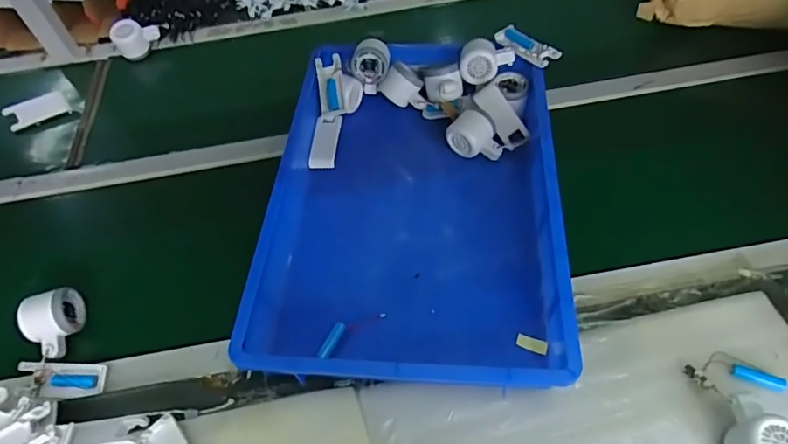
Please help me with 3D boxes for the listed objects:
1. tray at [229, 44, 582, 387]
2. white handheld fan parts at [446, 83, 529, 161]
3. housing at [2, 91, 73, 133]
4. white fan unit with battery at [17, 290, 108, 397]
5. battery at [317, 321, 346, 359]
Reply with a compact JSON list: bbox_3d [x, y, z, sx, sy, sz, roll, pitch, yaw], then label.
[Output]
[{"bbox_3d":[0.028,-0.046,0.696,0.358,0.071,0.531,1,55,7],"label":"tray"},{"bbox_3d":[0.146,-0.139,0.764,0.104,0.054,0.110,27,61,22],"label":"white handheld fan parts"},{"bbox_3d":[-0.634,-0.199,0.906,0.013,0.042,0.100,22,47,40],"label":"housing"},{"bbox_3d":[-0.404,0.156,0.625,0.078,0.046,0.139,-25,71,-12],"label":"white fan unit with battery"},{"bbox_3d":[-0.074,0.141,0.609,0.011,0.011,0.046,23,60,20],"label":"battery"}]

